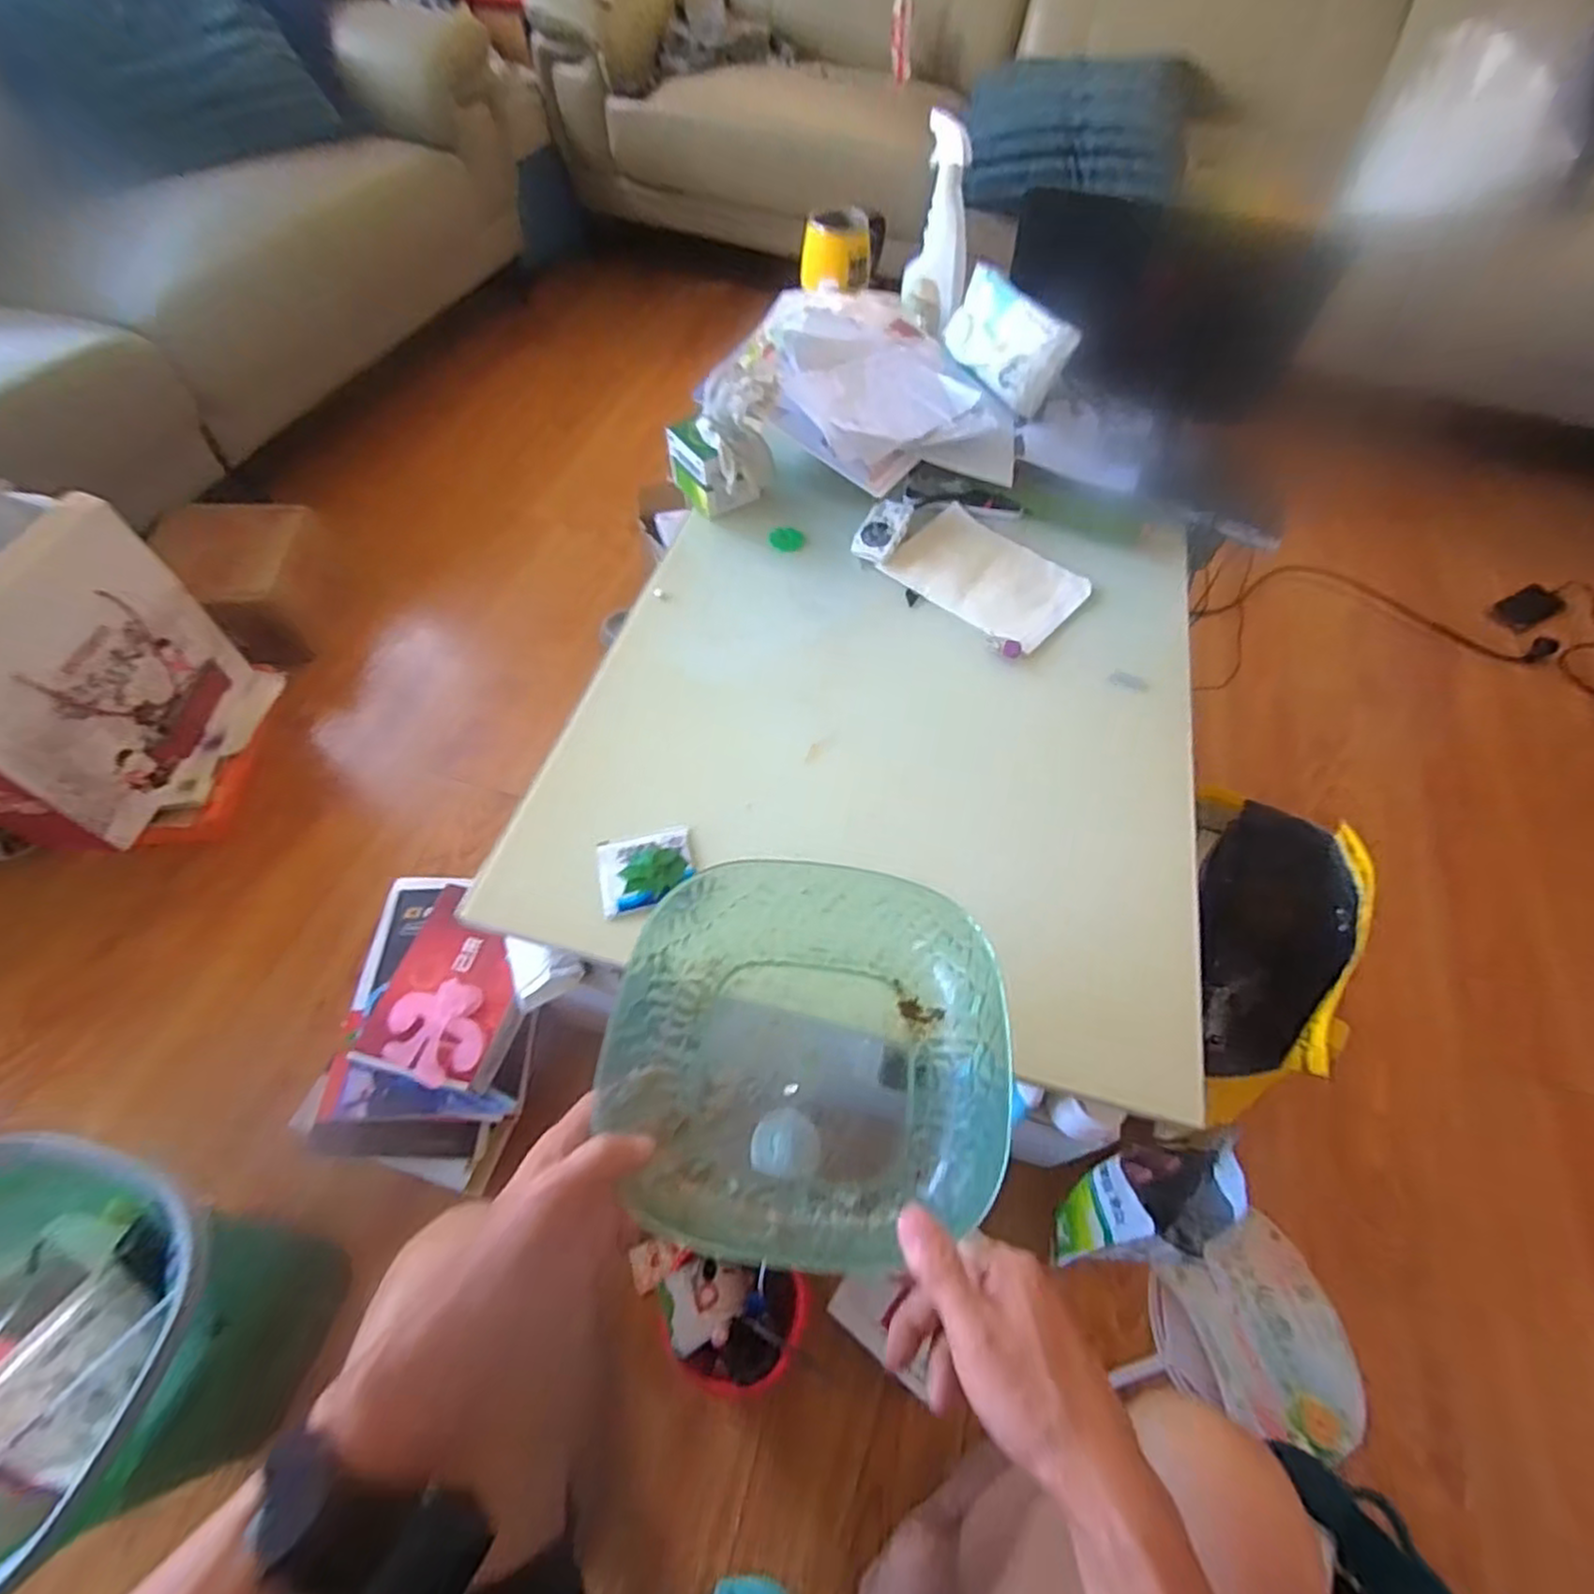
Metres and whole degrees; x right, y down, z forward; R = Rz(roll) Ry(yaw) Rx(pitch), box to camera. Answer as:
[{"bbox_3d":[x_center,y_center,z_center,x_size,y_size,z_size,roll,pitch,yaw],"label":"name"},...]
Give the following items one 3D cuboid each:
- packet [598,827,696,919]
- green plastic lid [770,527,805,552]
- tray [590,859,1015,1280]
[{"bbox_3d":[-0.130,0.064,0.621,0.079,0.018,0.072,-11,60,-7],"label":"packet"},{"bbox_3d":[-0.011,-0.308,0.855,0.041,0.004,0.042,0,59,-1],"label":"green plastic lid"},{"bbox_3d":[0.007,0.156,0.457,0.230,0.072,0.236,7,59,3],"label":"tray"}]

